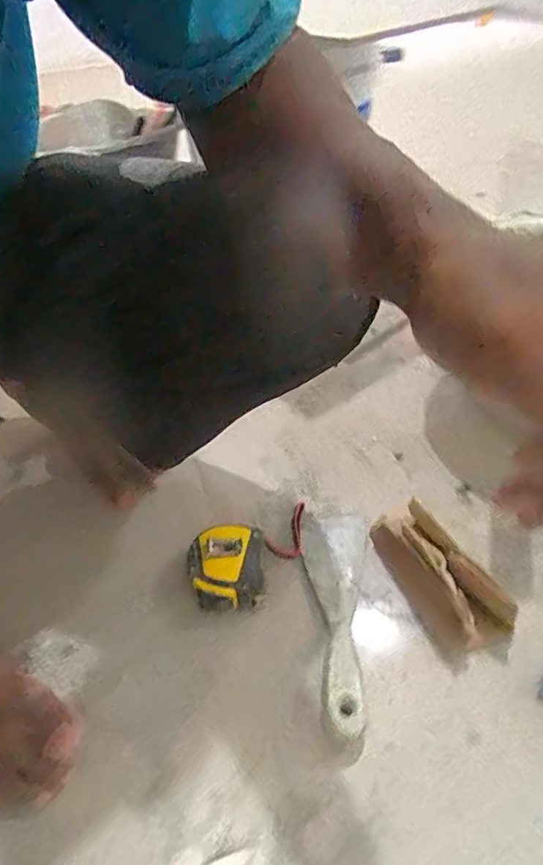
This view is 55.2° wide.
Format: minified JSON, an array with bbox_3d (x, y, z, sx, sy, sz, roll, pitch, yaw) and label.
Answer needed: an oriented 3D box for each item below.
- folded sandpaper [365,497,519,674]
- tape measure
[{"bbox_3d":[0.142,0.119,0.453,0.066,0.055,0.146,-21,46,-14],"label":"folded sandpaper"},{"bbox_3d":[-0.040,0.127,0.474,0.063,0.039,0.073,-13,45,-6],"label":"tape measure"}]

